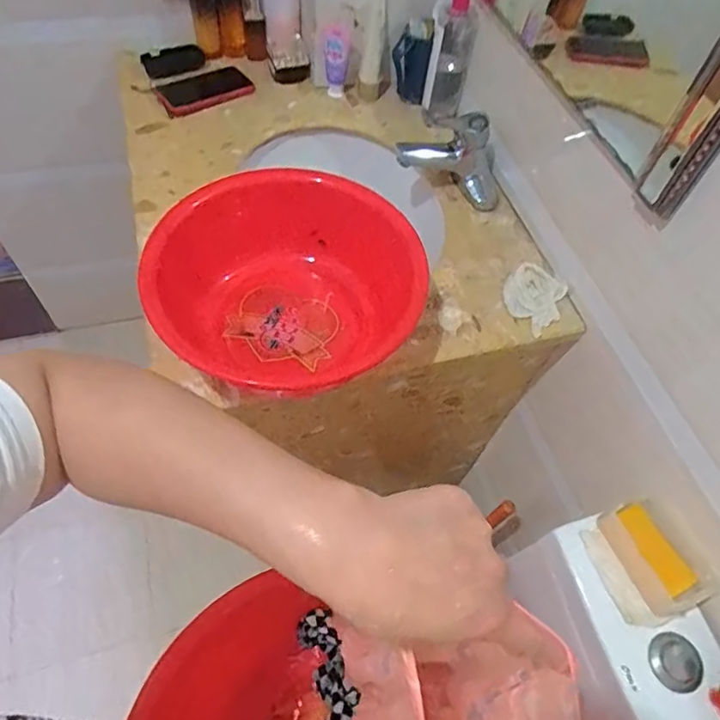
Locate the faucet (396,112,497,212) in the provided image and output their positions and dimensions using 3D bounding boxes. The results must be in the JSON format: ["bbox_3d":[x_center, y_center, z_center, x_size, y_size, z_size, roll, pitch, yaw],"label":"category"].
[{"bbox_3d":[0.151,-0.322,0.860,0.161,0.108,0.074,21,59,9],"label":"faucet"}]

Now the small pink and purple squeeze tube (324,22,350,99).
[{"bbox_3d":[-0.045,-0.553,1.010,0.046,0.120,0.032,-15,47,-14],"label":"small pink and purple squeeze tube"}]

